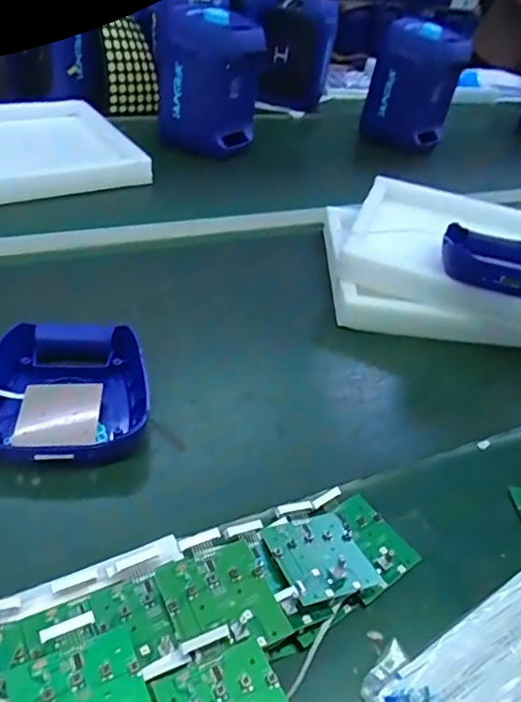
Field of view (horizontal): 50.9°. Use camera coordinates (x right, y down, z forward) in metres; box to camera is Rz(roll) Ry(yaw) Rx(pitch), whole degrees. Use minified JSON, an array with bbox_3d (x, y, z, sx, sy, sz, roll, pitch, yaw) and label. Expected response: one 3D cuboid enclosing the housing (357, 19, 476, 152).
[{"bbox_3d":[0.391,-0.688,1.410,0.208,0.253,0.169,20,43,16],"label":"housing"}]

